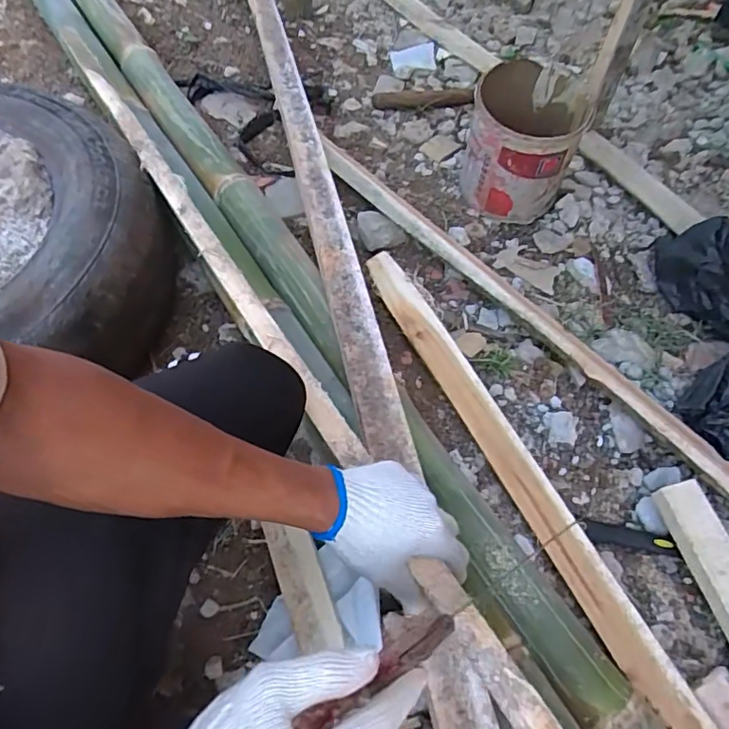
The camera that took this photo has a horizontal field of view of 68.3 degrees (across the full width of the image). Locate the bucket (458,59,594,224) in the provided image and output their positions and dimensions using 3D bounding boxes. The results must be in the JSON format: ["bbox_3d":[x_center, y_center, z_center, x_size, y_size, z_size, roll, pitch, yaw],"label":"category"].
[{"bbox_3d":[0.261,-0.369,0.909,0.175,0.183,0.191,1,58,-2],"label":"bucket"}]

